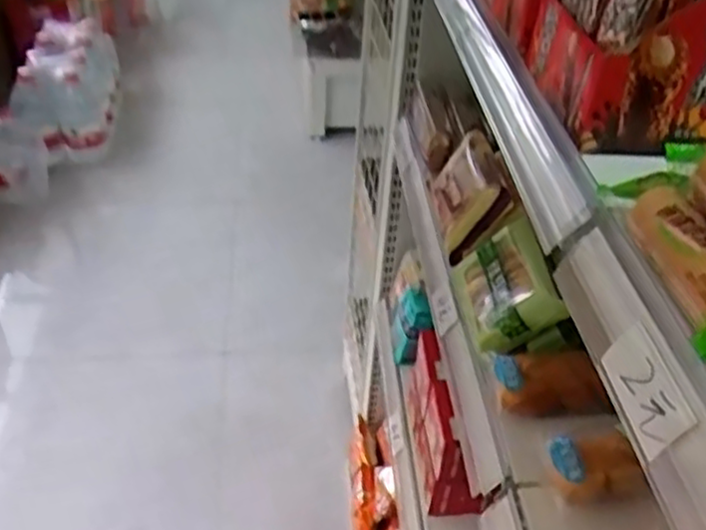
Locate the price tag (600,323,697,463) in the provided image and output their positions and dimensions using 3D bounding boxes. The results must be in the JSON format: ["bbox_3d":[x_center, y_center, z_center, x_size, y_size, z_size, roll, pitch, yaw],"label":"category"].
[{"bbox_3d":[0.152,0.064,0.382,0.006,0.036,0.068,19,33,-19],"label":"price tag"}]

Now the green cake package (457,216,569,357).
[{"bbox_3d":[0.166,0.021,0.781,0.084,0.084,0.145,1,40,-3],"label":"green cake package"}]

